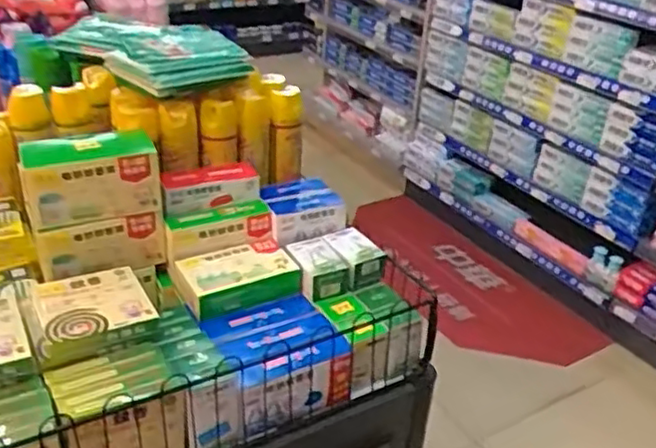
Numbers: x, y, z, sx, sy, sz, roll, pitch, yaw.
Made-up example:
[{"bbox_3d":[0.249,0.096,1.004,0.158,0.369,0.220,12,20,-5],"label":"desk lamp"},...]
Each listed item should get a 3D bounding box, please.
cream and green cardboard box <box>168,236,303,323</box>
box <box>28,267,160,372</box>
[{"bbox_3d":[-0.143,0.085,1.099,0.185,0.047,0.113,-14,34,-27],"label":"cream and green cardboard box"},{"bbox_3d":[-0.328,0.123,0.954,0.151,0.039,0.151,-11,33,-24],"label":"box"}]

